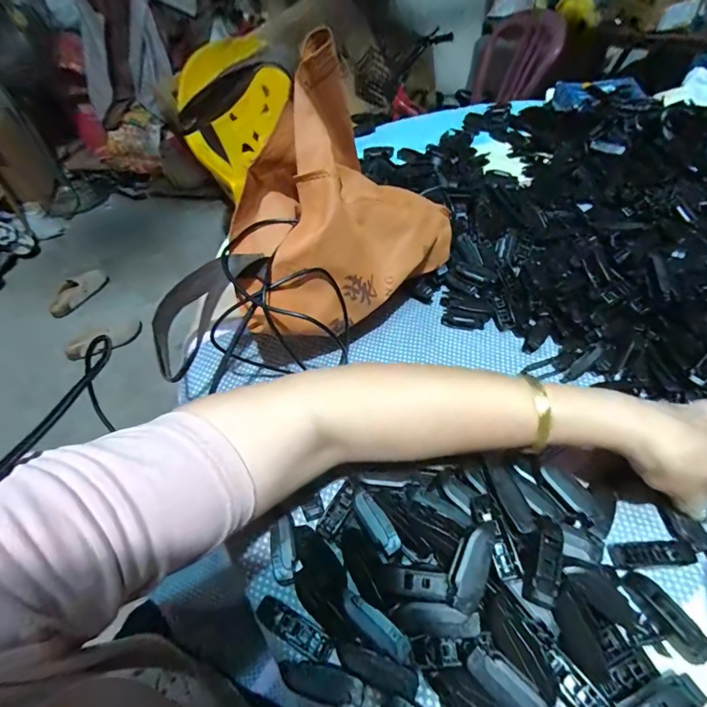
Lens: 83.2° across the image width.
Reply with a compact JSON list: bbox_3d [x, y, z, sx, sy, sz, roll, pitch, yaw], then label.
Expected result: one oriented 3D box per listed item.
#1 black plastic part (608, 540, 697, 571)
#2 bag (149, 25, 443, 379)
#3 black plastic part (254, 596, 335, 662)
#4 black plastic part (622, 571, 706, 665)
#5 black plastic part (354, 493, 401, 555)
[{"bbox_3d":[0.223,0.150,0.295,0.060,0.009,0.017,-4,50,0],"label":"black plastic part"},{"bbox_3d":[-0.047,-0.117,0.364,0.153,0.195,0.304,31,58,25],"label":"bag"},{"bbox_3d":[-0.040,0.188,0.271,0.057,0.008,0.016,21,54,19],"label":"black plastic part"},{"bbox_3d":[0.214,0.178,0.273,0.017,0.015,0.055,-23,53,-15],"label":"black plastic part"},{"bbox_3d":[0.017,0.123,0.290,0.017,0.006,0.046,-27,54,-18],"label":"black plastic part"}]

